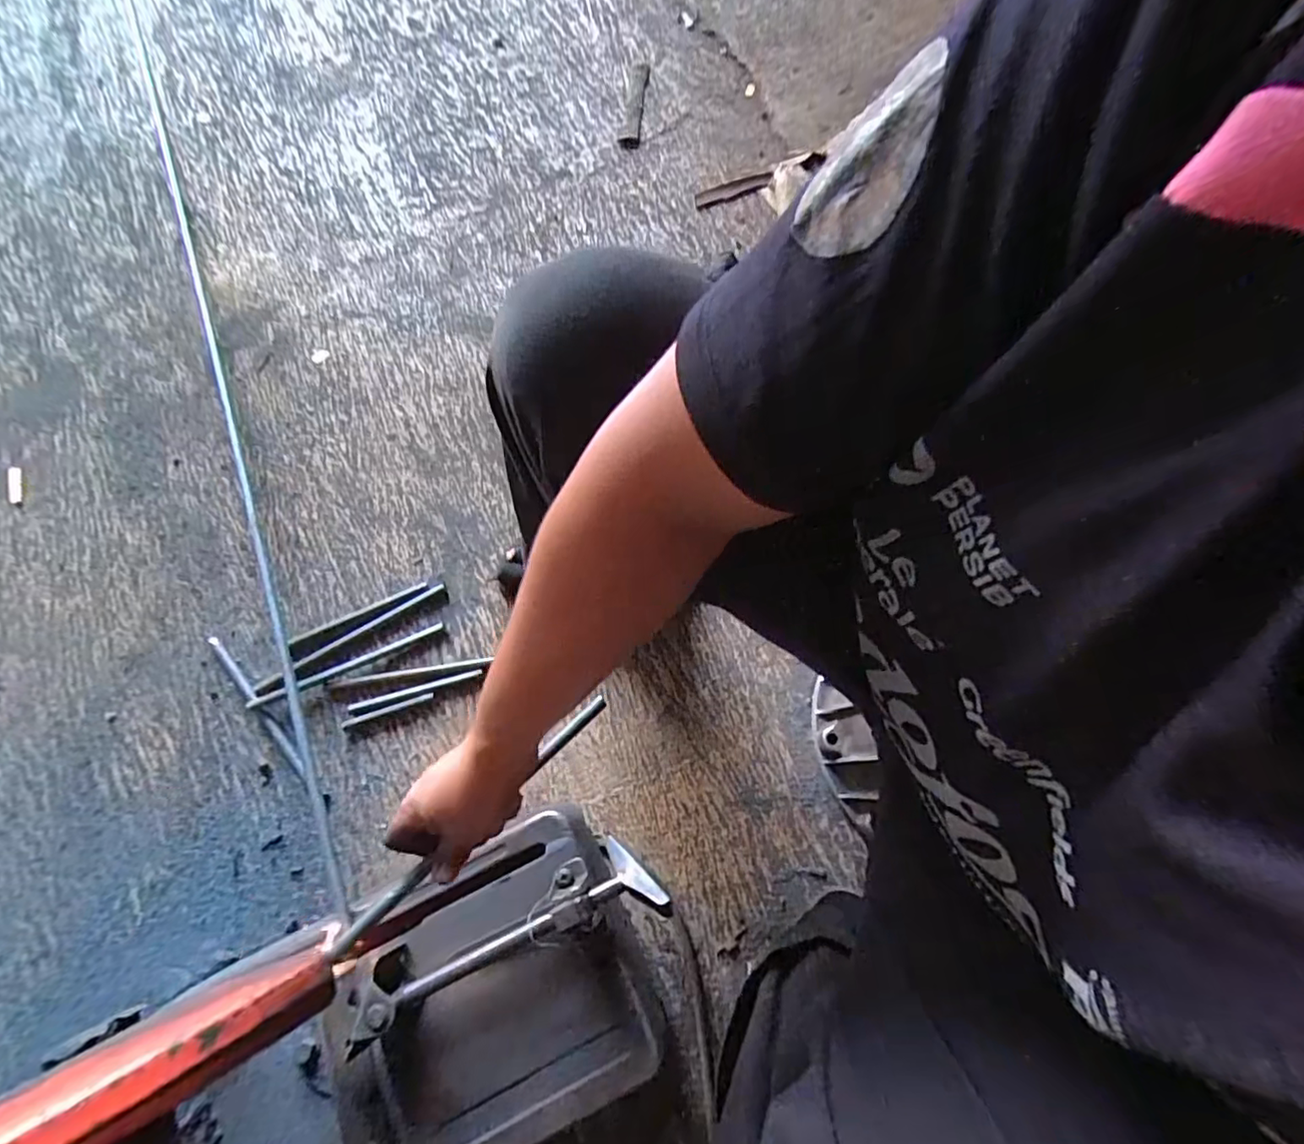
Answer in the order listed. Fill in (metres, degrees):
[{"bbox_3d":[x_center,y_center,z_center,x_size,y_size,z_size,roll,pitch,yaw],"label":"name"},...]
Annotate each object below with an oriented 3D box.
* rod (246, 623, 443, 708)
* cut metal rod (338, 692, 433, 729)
[{"bbox_3d":[-0.380,0.116,0.725,0.241,0.012,0.014,-24,72,-8],"label":"rod"},{"bbox_3d":[-0.322,0.168,0.711,0.112,0.004,0.009,-17,71,-6],"label":"cut metal rod"}]

